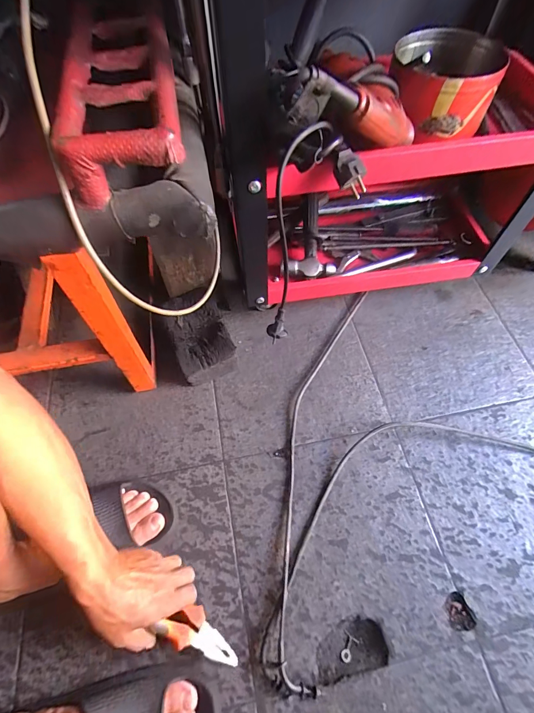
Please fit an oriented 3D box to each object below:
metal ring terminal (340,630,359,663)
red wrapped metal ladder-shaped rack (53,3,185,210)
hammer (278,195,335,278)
[{"bbox_3d":[0.109,0.396,0.463,0.020,0.004,0.031,32,66,17],"label":"metal ring terminal"},{"bbox_3d":[-0.146,-0.259,0.343,0.107,0.057,0.233,-10,61,-5],"label":"red wrapped metal ladder-shaped rack"},{"bbox_3d":[0.083,-0.238,0.676,0.103,0.044,0.171,1,75,1],"label":"hammer"}]

